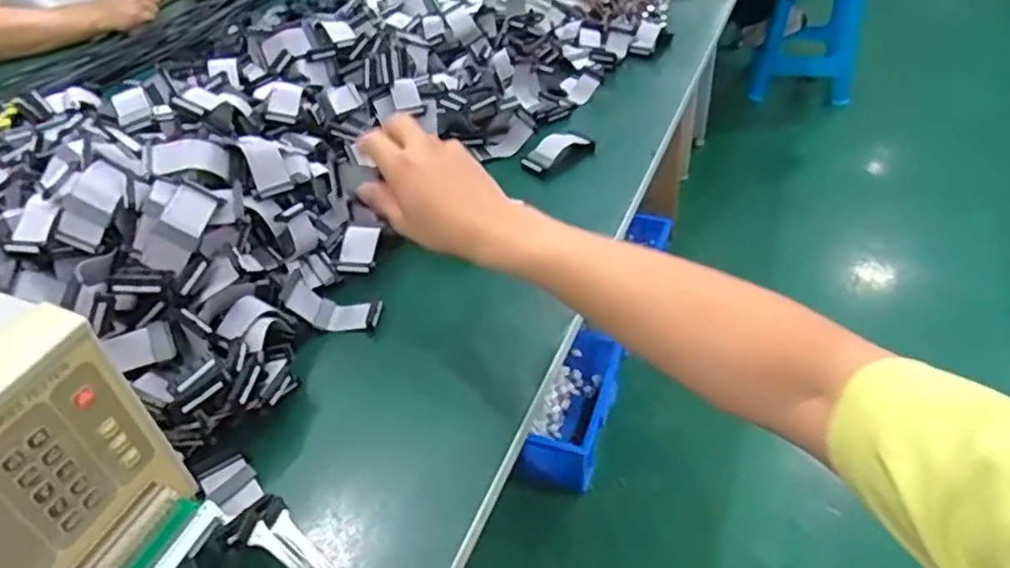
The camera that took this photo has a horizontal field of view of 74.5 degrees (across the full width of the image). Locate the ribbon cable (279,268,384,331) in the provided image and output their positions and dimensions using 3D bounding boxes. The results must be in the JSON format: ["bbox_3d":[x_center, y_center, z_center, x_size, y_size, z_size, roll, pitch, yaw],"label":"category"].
[{"bbox_3d":[-0.158,0.018,0.613,0.087,0.027,0.043,18,41,-7],"label":"ribbon cable"}]

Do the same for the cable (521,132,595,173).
[{"bbox_3d":[0.062,-0.162,0.797,0.089,0.020,0.035,-28,46,-24],"label":"cable"}]

